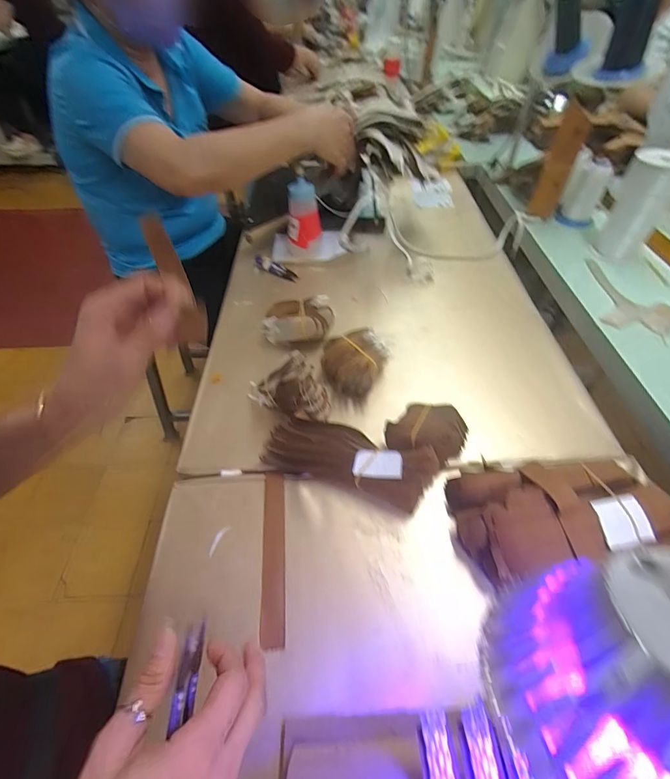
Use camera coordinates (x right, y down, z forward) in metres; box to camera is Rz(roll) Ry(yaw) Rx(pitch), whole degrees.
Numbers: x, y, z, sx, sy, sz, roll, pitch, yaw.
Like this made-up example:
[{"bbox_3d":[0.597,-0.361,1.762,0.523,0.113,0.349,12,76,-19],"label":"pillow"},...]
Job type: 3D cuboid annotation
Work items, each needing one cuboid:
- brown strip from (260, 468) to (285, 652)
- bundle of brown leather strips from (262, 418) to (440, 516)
[{"bbox_3d":[-0.061,0.158,0.384,0.022,0.004,0.168,-4,49,-3],"label":"brown strip"},{"bbox_3d":[0.014,0.074,0.427,0.186,0.047,0.064,15,51,14],"label":"bundle of brown leather strips"}]

